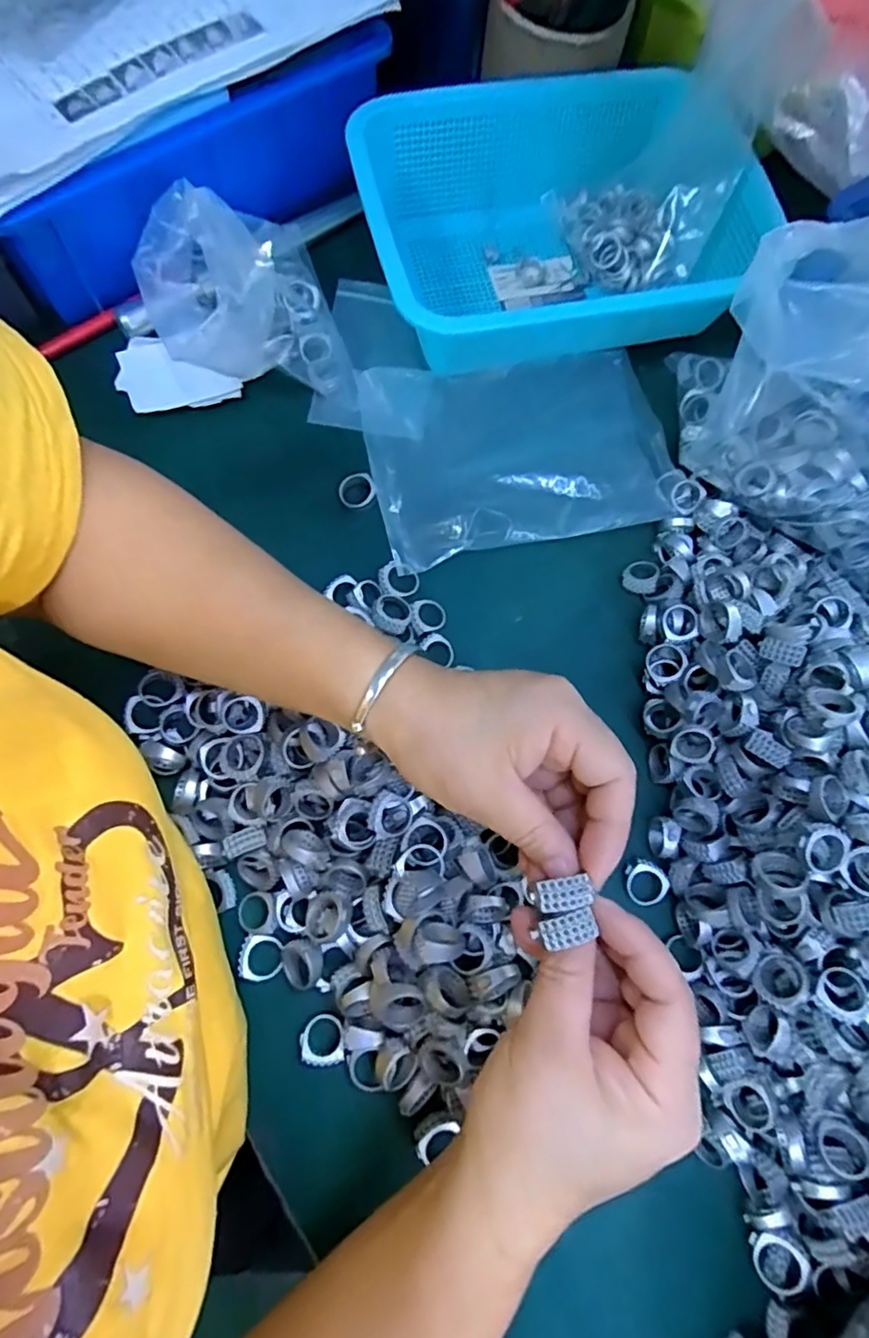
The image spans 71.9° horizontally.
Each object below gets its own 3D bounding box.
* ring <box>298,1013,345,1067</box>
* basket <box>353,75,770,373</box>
[{"bbox_3d":[-0.057,0.188,0.301,0.023,0.011,0.022,1,74,-3],"label":"ring"},{"bbox_3d":[0.085,-0.310,0.417,0.253,0.073,0.190,-10,75,-6],"label":"basket"}]

